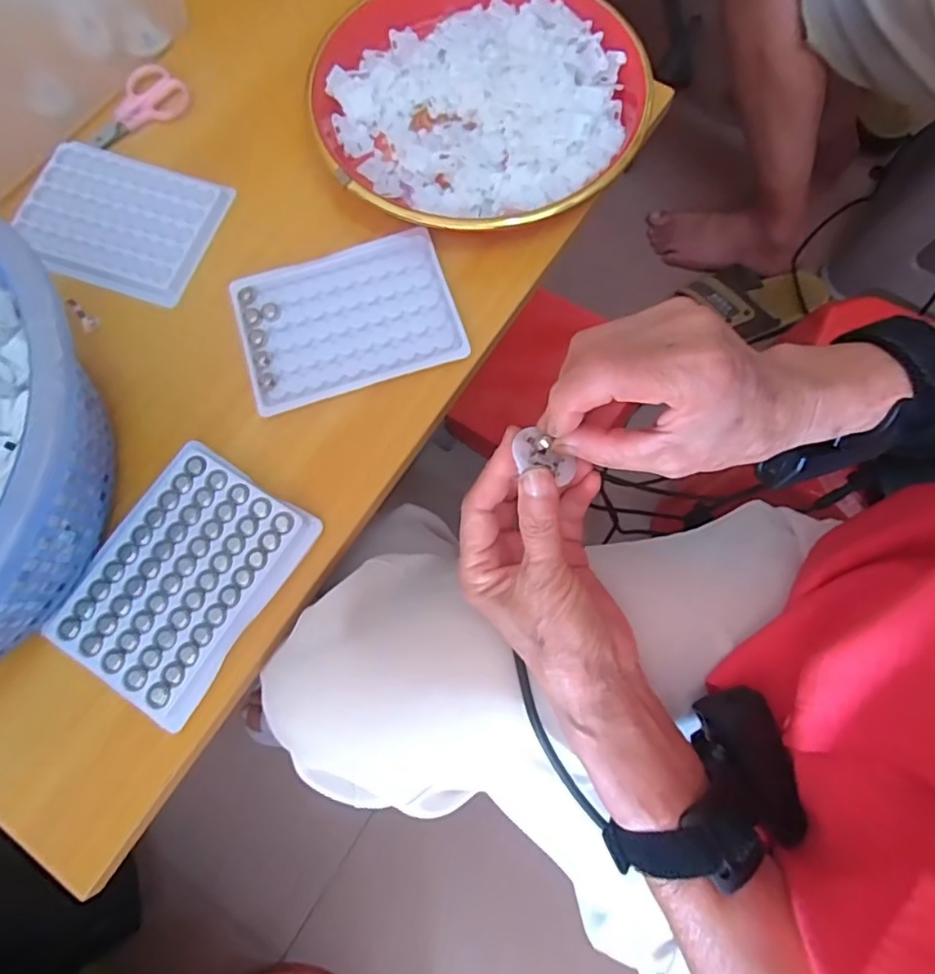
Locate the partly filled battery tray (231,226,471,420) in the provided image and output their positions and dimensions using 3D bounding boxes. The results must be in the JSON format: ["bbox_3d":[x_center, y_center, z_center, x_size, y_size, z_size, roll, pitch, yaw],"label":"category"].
[{"bbox_3d":[-0.073,-0.104,0.356,0.130,0.004,0.095,-17,75,-3],"label":"partly filled battery tray"}]

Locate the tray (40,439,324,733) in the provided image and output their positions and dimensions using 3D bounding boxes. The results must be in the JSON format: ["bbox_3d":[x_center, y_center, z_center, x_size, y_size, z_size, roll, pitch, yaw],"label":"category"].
[{"bbox_3d":[-0.151,0.049,0.313,0.090,0.013,0.125,31,77,9],"label":"tray"}]

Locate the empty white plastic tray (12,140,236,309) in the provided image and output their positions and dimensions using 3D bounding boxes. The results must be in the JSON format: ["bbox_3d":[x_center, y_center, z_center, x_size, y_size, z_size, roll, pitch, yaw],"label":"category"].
[{"bbox_3d":[-0.229,-0.175,0.378,0.123,0.007,0.091,17,76,6],"label":"empty white plastic tray"}]

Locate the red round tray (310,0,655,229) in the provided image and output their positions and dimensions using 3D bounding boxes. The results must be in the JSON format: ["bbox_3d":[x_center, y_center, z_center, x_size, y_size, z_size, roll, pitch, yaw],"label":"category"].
[{"bbox_3d":[0.009,-0.259,0.388,0.213,0.026,0.206,0,75,1],"label":"red round tray"}]

